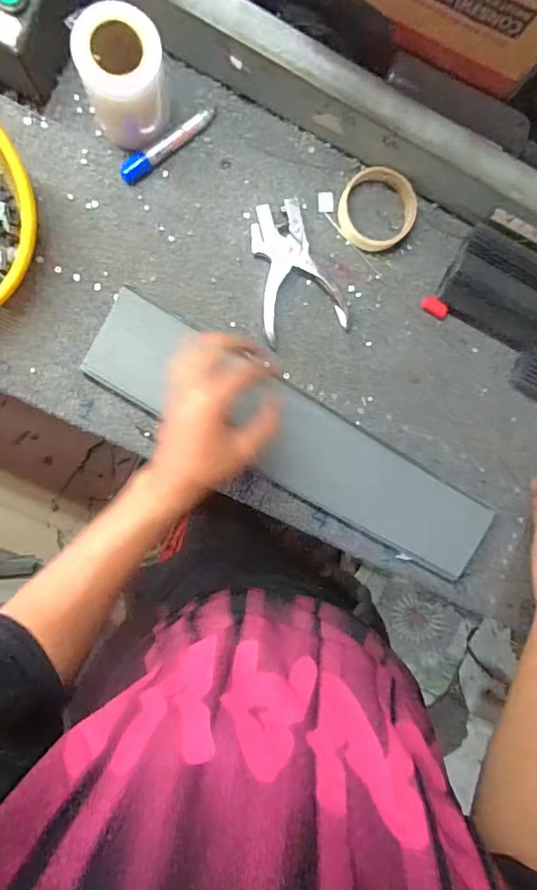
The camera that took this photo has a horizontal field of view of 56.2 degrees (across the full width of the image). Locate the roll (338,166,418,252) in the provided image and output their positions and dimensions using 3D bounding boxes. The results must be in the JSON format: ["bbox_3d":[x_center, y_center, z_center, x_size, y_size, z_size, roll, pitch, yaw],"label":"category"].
[{"bbox_3d":[0.125,-0.269,0.579,0.083,0.023,0.089,0,94,-6],"label":"roll"}]

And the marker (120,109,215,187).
[{"bbox_3d":[-0.109,-0.330,0.553,0.125,0.016,0.022,-38,97,-2],"label":"marker"}]

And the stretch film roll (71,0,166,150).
[{"bbox_3d":[-0.141,-0.355,0.500,0.076,0.111,0.073,0,94,-6],"label":"stretch film roll"}]

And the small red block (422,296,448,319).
[{"bbox_3d":[0.200,-0.165,0.602,0.031,0.016,0.016,39,89,-7],"label":"small red block"}]

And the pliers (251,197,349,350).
[{"bbox_3d":[0.022,-0.196,0.574,0.097,0.024,0.151,-22,96,-4],"label":"pliers"}]

